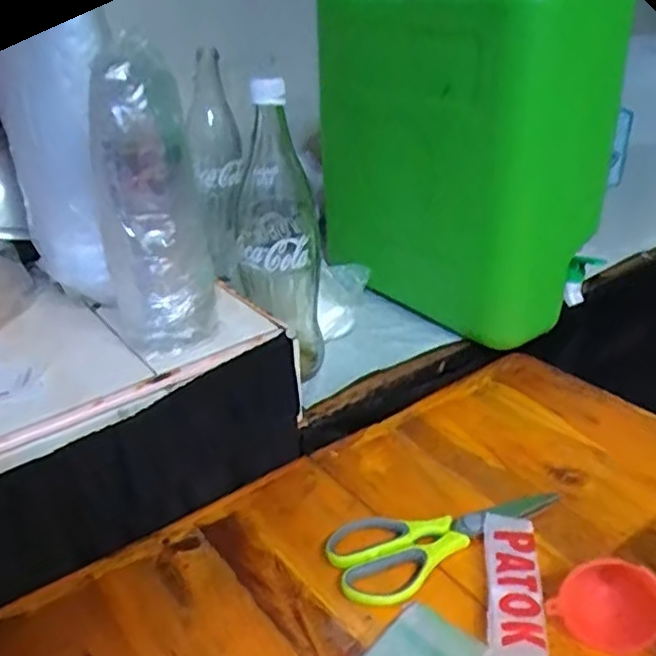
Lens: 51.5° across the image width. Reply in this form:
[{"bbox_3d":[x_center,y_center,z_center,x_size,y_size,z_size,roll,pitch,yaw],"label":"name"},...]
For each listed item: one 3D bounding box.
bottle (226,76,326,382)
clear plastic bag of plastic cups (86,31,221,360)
[{"bbox_3d":[-0.048,-0.081,0.625,0.083,0.271,0.085,-3,29,-2],"label":"bottle"},{"bbox_3d":[-0.127,-0.087,0.505,0.079,0.225,0.082,-10,30,-15],"label":"clear plastic bag of plastic cups"}]

